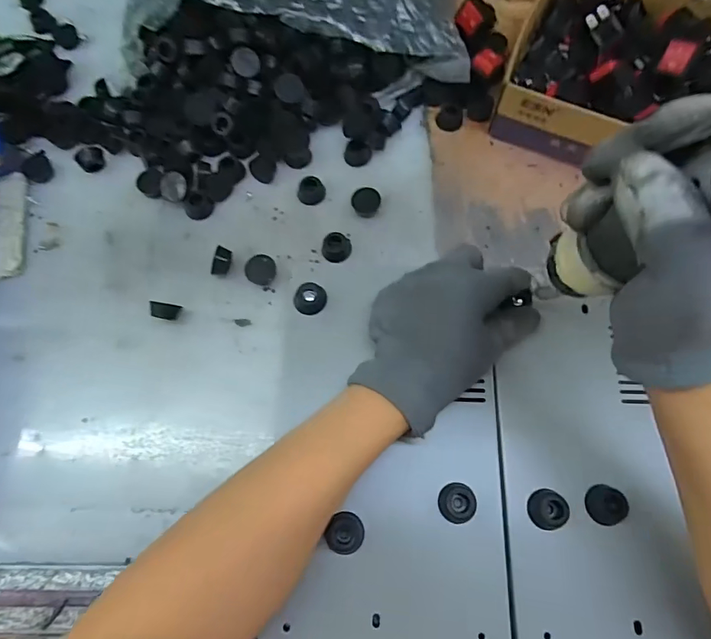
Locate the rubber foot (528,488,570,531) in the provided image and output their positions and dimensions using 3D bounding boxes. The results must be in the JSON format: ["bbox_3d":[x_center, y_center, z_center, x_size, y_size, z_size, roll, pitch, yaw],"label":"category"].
[{"bbox_3d":[0.125,0.123,0.297,0.024,0.007,0.024,5,72,3],"label":"rubber foot"}]

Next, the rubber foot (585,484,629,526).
[{"bbox_3d":[0.164,0.121,0.302,0.024,0.011,0.025,-1,83,18],"label":"rubber foot"}]

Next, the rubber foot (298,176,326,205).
[{"bbox_3d":[-0.038,-0.111,0.398,0.023,0.017,0.018,-10,72,-2],"label":"rubber foot"}]

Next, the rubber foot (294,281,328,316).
[{"bbox_3d":[-0.035,-0.015,0.353,0.024,0.017,0.022,3,72,3],"label":"rubber foot"}]

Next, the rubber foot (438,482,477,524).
[{"bbox_3d":[0.067,0.121,0.303,0.025,0.005,0.024,0,72,1],"label":"rubber foot"}]

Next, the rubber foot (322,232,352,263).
[{"bbox_3d":[-0.016,-0.060,0.379,0.022,0.014,0.022,0,72,1],"label":"rubber foot"}]

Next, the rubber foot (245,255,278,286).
[{"bbox_3d":[-0.076,-0.040,0.373,0.024,0.013,0.021,-22,72,-6],"label":"rubber foot"}]

